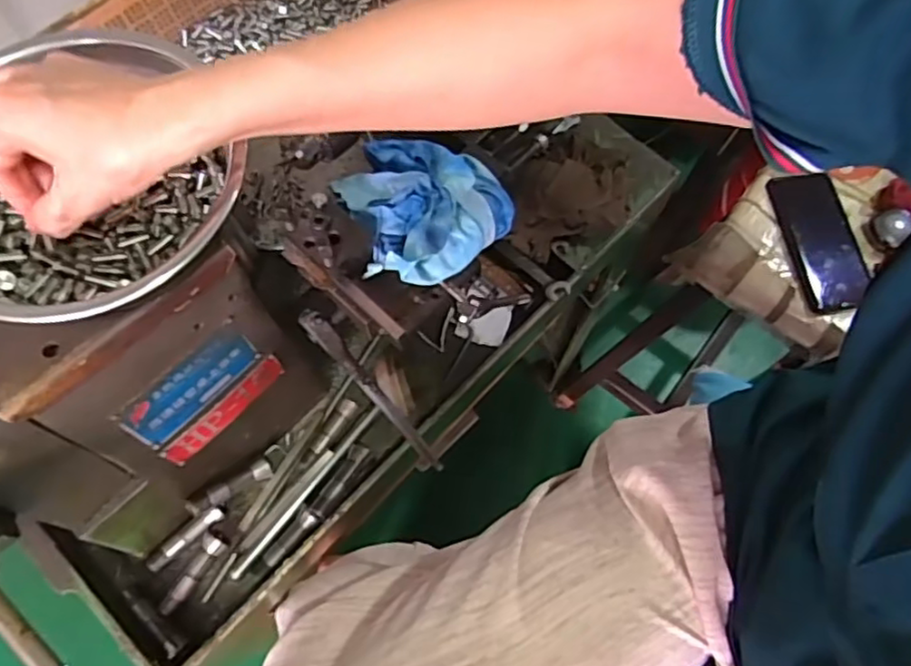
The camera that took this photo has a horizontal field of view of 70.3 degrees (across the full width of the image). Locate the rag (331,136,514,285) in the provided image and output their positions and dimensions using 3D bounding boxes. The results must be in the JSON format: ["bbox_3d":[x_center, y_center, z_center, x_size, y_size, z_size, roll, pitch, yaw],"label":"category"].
[{"bbox_3d":[-0.025,-0.090,0.452,0.124,0.039,0.116,17,70,5],"label":"rag"}]

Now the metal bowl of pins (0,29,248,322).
[{"bbox_3d":[-0.201,-0.081,0.353,0.155,0.053,0.169,0,69,-1],"label":"metal bowl of pins"}]

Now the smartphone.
[{"bbox_3d":[0.391,-0.099,0.696,0.069,0.012,0.152,-14,80,10],"label":"smartphone"}]

